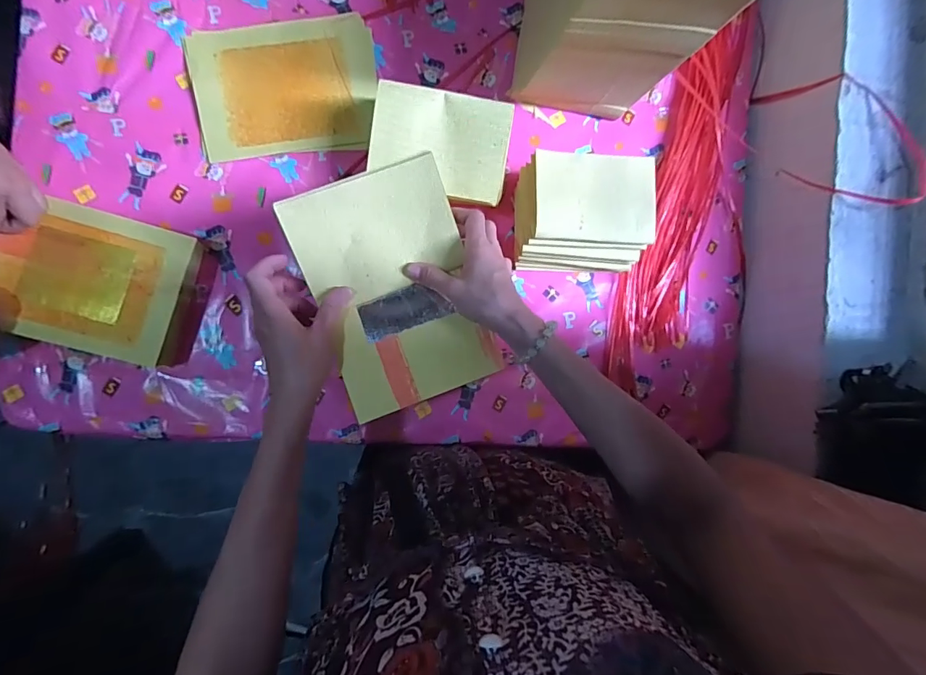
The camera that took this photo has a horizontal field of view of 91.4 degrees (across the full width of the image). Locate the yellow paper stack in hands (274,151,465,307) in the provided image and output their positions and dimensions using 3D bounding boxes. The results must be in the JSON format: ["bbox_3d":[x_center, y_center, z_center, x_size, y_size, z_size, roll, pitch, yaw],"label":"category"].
[{"bbox_3d":[-0.085,-0.102,0.441,0.152,0.010,0.114,-22,106,-5],"label":"yellow paper stack in hands"}]

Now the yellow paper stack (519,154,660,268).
[{"bbox_3d":[0.155,-0.160,0.599,0.162,0.094,0.129,1,89,-8],"label":"yellow paper stack"}]

